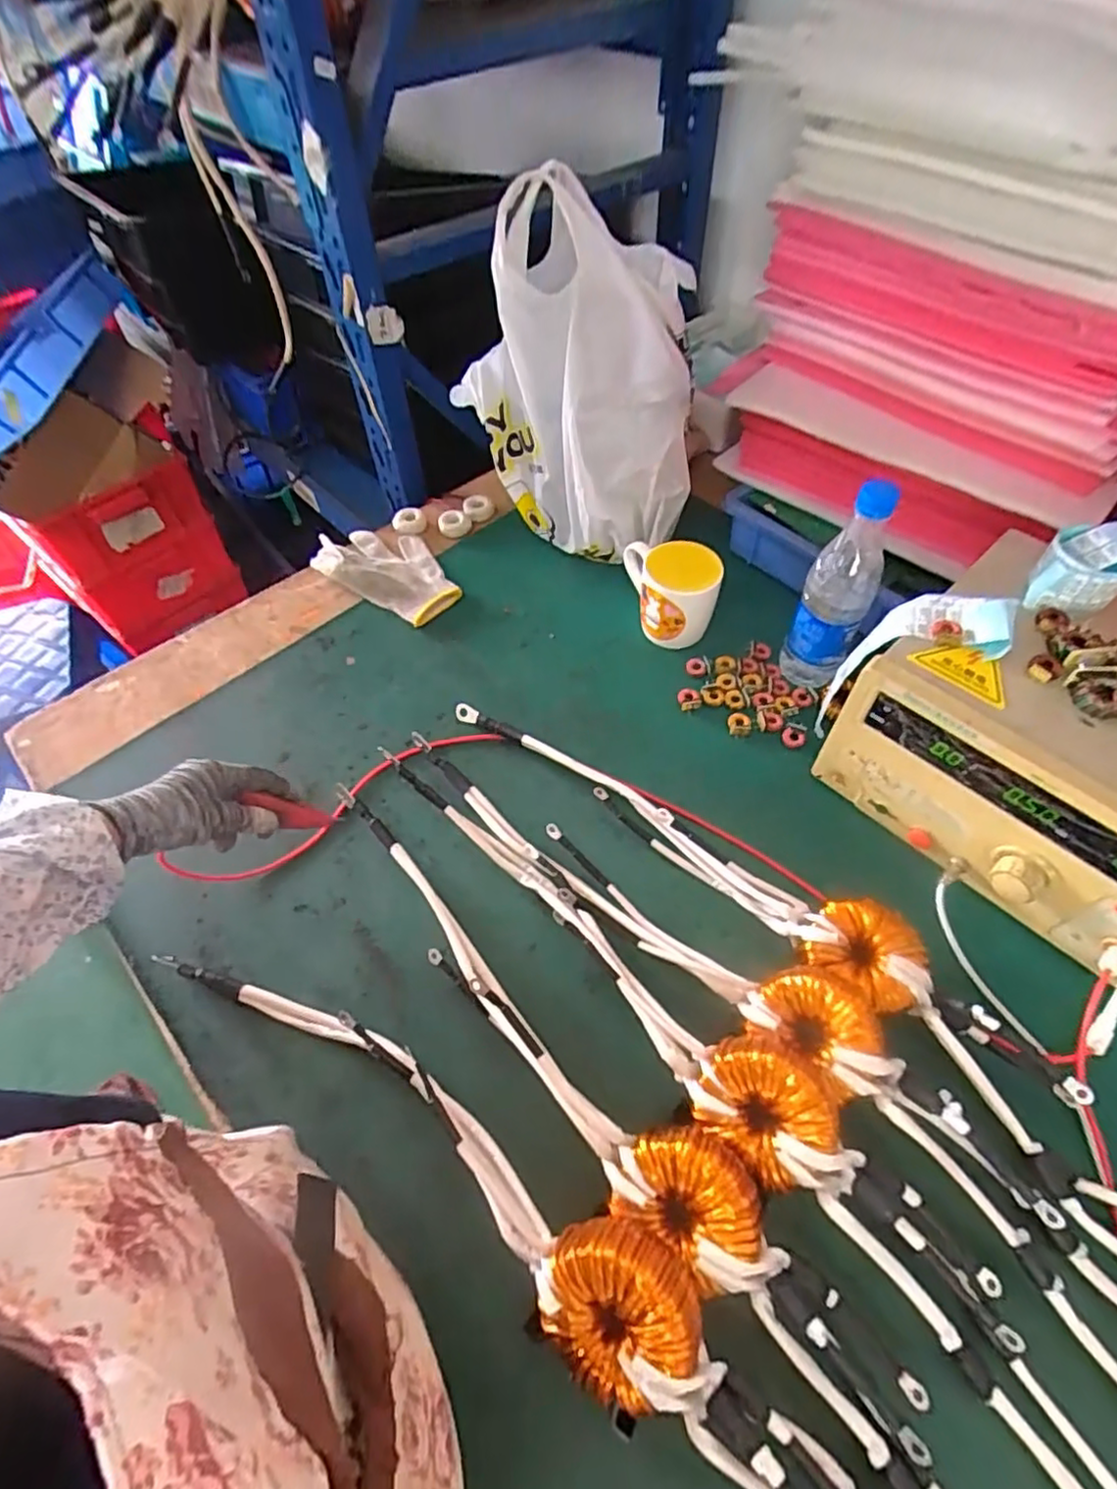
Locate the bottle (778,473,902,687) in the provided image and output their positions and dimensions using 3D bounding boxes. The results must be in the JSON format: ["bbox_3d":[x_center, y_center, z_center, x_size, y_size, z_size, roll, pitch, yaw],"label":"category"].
[{"bbox_3d":[0.274,-0.149,0.658,0.061,0.221,0.054,17,58,14],"label":"bottle"}]

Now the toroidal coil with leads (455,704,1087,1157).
[{"bbox_3d":[0.133,0.095,0.594,0.597,0.046,0.100,37,65,24],"label":"toroidal coil with leads"}]

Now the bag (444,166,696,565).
[{"bbox_3d":[0.021,-0.388,0.762,0.252,0.344,0.188,1,54,2],"label":"bag"}]

